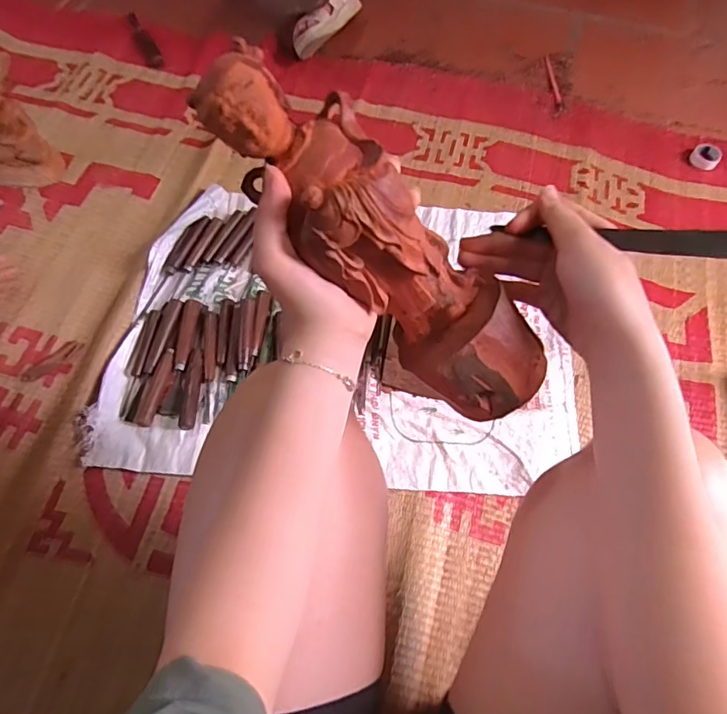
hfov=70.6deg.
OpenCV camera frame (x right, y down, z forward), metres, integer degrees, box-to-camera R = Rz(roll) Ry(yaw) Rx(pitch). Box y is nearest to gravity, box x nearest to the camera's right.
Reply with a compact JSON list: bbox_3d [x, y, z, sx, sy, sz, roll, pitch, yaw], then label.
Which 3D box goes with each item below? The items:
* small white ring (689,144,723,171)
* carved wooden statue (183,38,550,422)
[{"bbox_3d":[0.623,-0.364,0.933,0.048,0.021,0.054,41,72,15],"label":"small white ring"},{"bbox_3d":[0.014,-0.064,0.310,0.259,0.055,0.070,45,70,-19],"label":"carved wooden statue"}]

